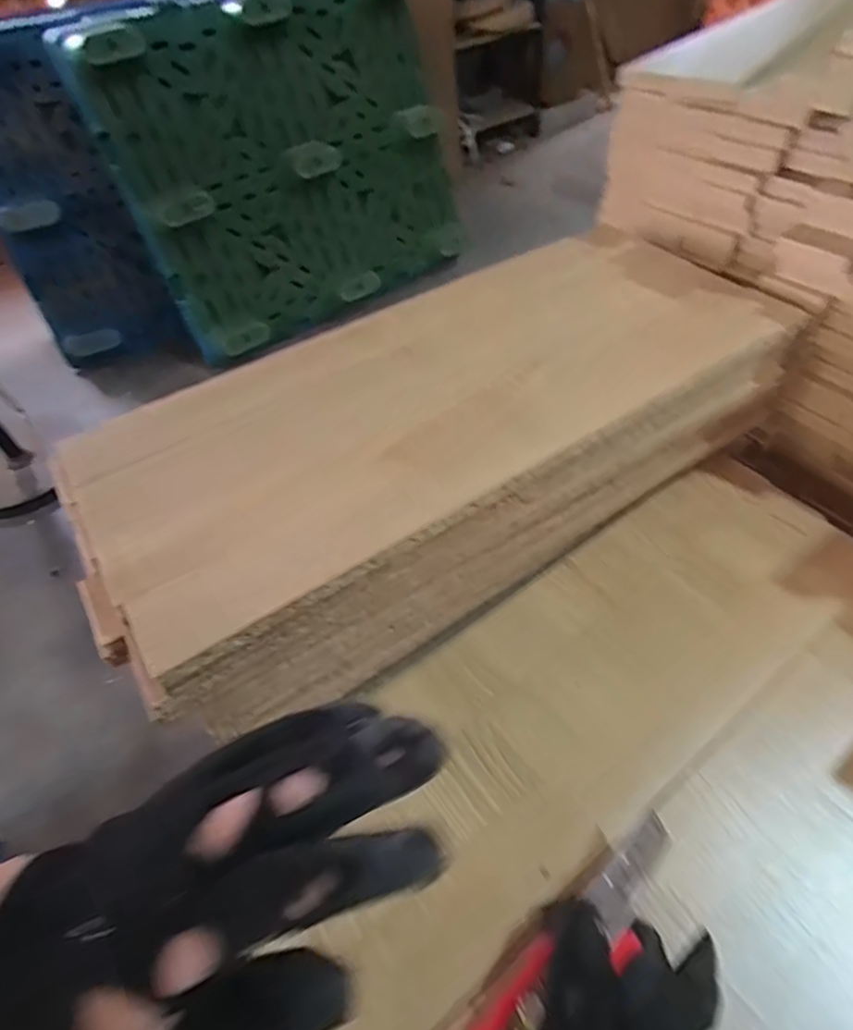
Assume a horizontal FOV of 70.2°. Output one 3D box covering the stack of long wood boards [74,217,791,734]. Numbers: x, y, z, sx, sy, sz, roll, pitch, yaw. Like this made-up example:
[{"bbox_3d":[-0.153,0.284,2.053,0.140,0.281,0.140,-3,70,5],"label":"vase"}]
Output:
[{"bbox_3d":[0.013,-0.049,0.438,0.485,0.118,0.194,-28,53,-18],"label":"stack of long wood boards"}]

